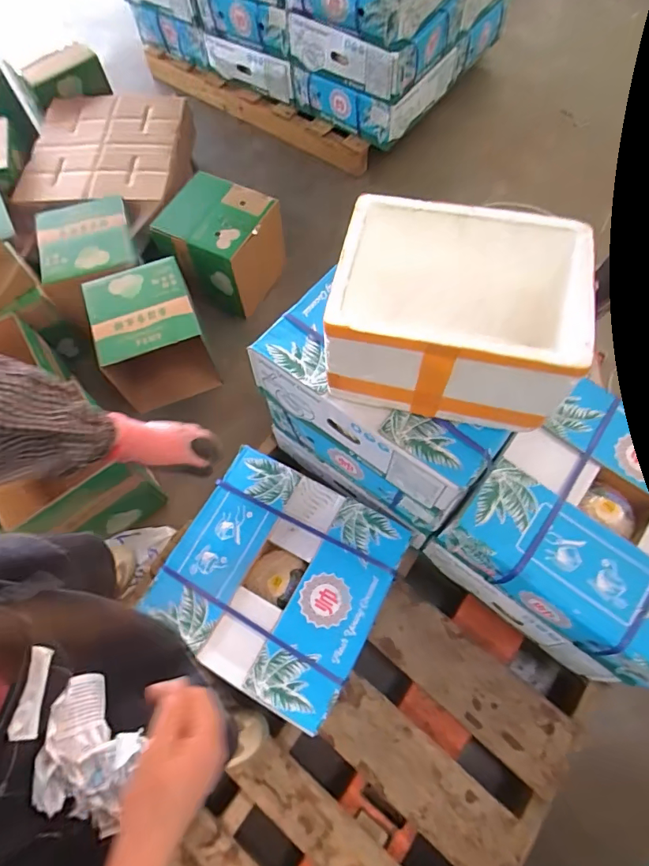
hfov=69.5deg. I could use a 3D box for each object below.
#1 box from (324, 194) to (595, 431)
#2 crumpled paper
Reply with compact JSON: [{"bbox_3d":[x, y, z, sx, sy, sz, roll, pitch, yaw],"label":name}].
[{"bbox_3d":[0.193,-0.182,0.725,0.337,0.176,0.259,10,67,6],"label":"box"},{"bbox_3d":[-0.221,0.303,0.442,0.041,0.123,0.131,-14,67,-4],"label":"crumpled paper"}]

